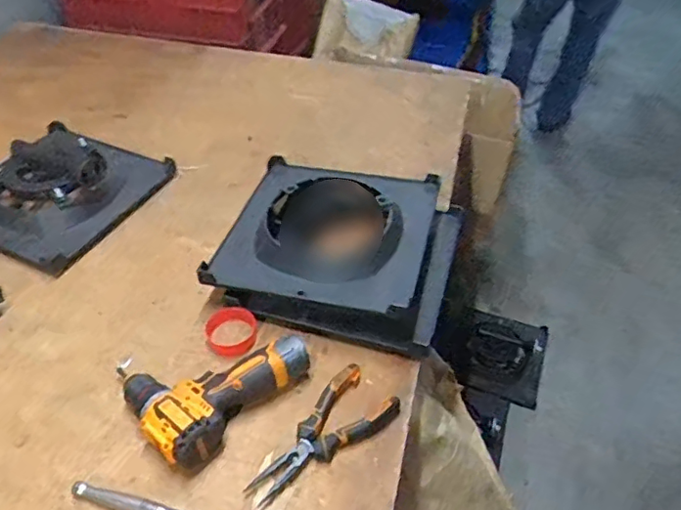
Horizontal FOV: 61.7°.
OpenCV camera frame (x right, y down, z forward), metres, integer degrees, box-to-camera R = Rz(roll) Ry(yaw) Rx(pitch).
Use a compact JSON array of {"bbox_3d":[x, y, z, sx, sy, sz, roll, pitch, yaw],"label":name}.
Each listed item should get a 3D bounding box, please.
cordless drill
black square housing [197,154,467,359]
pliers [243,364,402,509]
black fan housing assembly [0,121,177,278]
[{"bbox_3d":[-0.176,0.146,0.731,0.187,0.055,0.210,32,52,28],"label":"cordless drill"},{"bbox_3d":[0.003,-0.021,0.874,0.331,0.090,0.294,13,45,11],"label":"black square housing"},{"bbox_3d":[-0.031,0.209,0.687,0.198,0.026,0.084,-27,51,-26],"label":"pliers"},{"bbox_3d":[-0.492,-0.130,0.984,0.284,0.086,0.307,22,48,20],"label":"black fan housing assembly"}]

